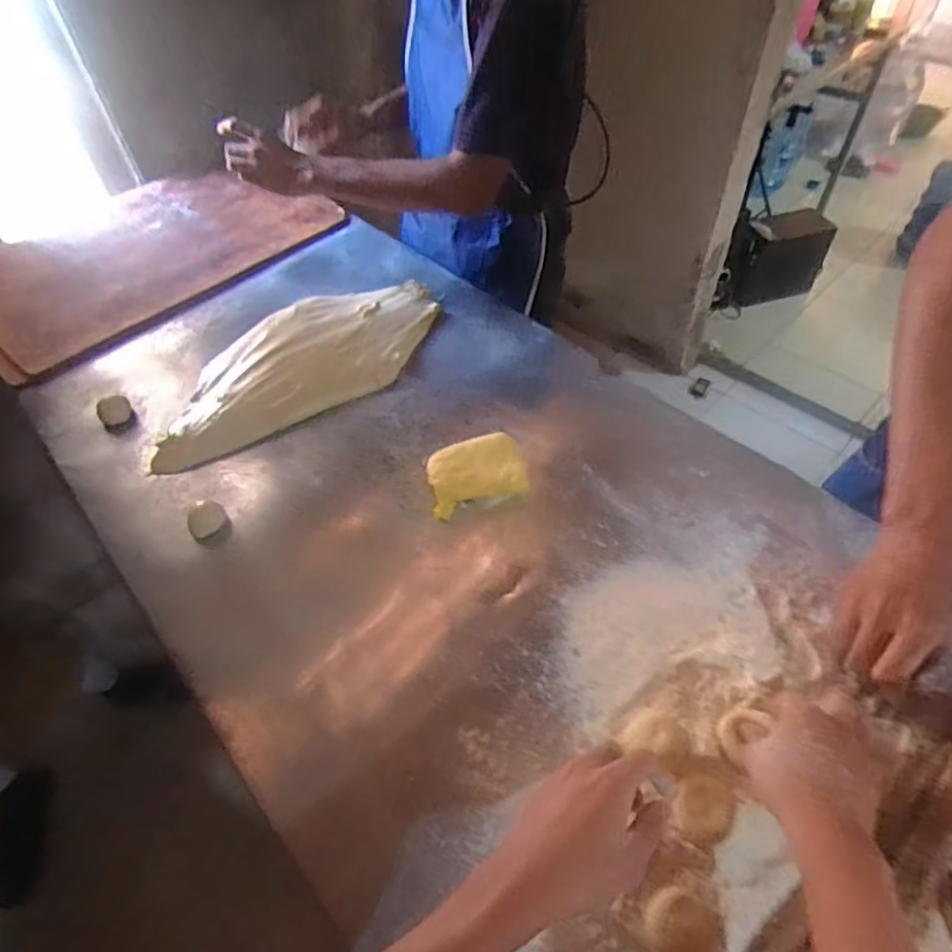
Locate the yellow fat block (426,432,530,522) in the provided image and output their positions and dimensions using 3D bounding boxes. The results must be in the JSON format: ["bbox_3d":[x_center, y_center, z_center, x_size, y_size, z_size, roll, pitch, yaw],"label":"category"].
[{"bbox_3d":[0.000,-0.004,0.697,0.113,0.041,0.076,-12,52,-6],"label":"yellow fat block"}]

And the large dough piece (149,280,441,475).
[{"bbox_3d":[-0.240,-0.164,0.820,0.423,0.041,0.196,-26,55,-17],"label":"large dough piece"}]

